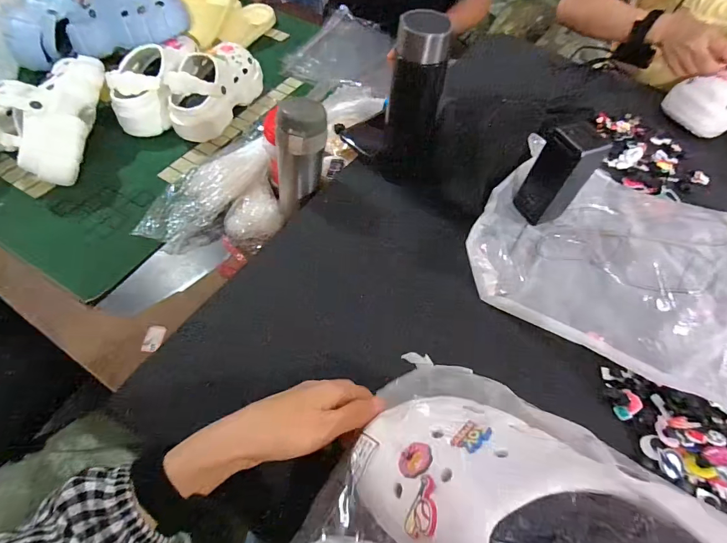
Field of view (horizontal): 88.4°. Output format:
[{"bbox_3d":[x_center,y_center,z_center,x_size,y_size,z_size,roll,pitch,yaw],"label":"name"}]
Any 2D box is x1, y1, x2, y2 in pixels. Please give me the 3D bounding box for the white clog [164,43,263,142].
[{"bbox_3d":[-0.292,-0.370,0.751,0.126,0.096,0.232,8,57,1],"label":"white clog"}]

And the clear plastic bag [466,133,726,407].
[{"bbox_3d":[0.329,-0.028,0.447,0.366,0.088,0.286,34,61,17],"label":"clear plastic bag"}]

